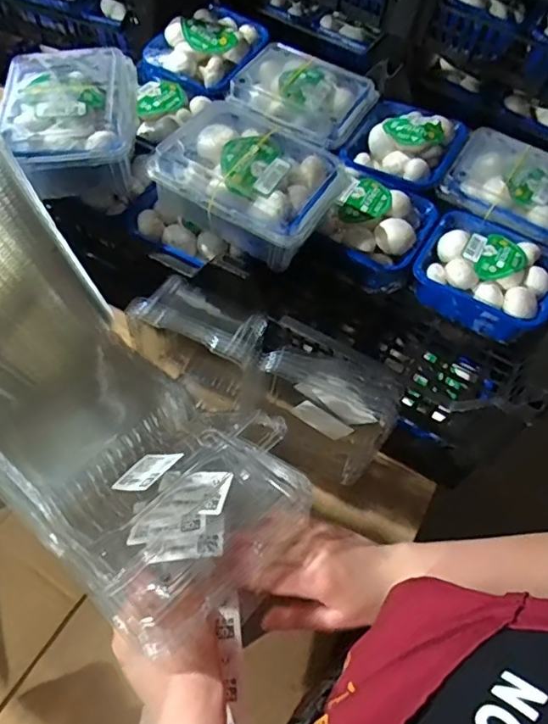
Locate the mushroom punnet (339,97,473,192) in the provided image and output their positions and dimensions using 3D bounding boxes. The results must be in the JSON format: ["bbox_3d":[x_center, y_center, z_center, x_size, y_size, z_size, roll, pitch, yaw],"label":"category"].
[{"bbox_3d":[0.163,-0.270,0.673,0.128,0.058,0.138,28,63,11],"label":"mushroom punnet"}]

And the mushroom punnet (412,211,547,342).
[{"bbox_3d":[0.237,-0.095,0.608,0.150,0.082,0.119,29,63,12],"label":"mushroom punnet"}]

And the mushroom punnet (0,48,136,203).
[{"bbox_3d":[-0.205,-0.242,0.558,0.130,0.083,0.161,-6,62,-7],"label":"mushroom punnet"}]

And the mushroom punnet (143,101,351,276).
[{"bbox_3d":[-0.025,-0.177,0.543,0.165,0.074,0.144,27,63,11],"label":"mushroom punnet"}]

